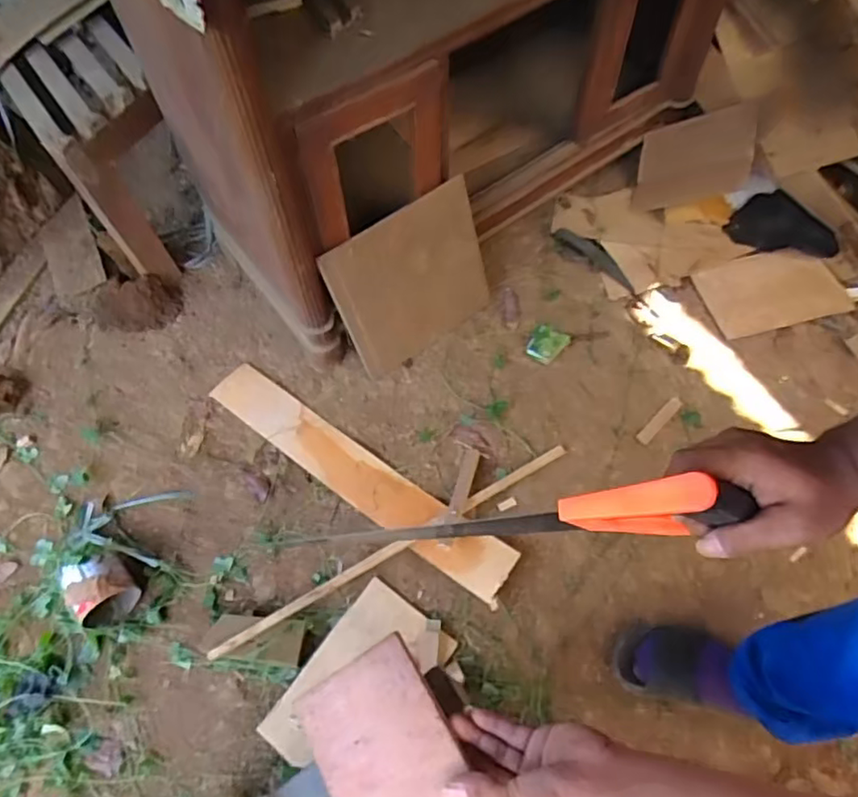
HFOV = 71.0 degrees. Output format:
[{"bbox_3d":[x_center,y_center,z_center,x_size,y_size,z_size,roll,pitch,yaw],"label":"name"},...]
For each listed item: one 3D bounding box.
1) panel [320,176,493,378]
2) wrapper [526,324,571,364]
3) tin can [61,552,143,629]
[{"bbox_3d":[-0.028,-0.251,1.255,0.338,0.324,0.020,-37,51,-14],"label":"panel"},{"bbox_3d":[0.267,-0.125,1.362,0.081,0.022,0.090,26,67,16],"label":"wrapper"},{"bbox_3d":[-0.613,0.359,1.134,0.111,0.096,0.106,-31,62,-15],"label":"tin can"}]

